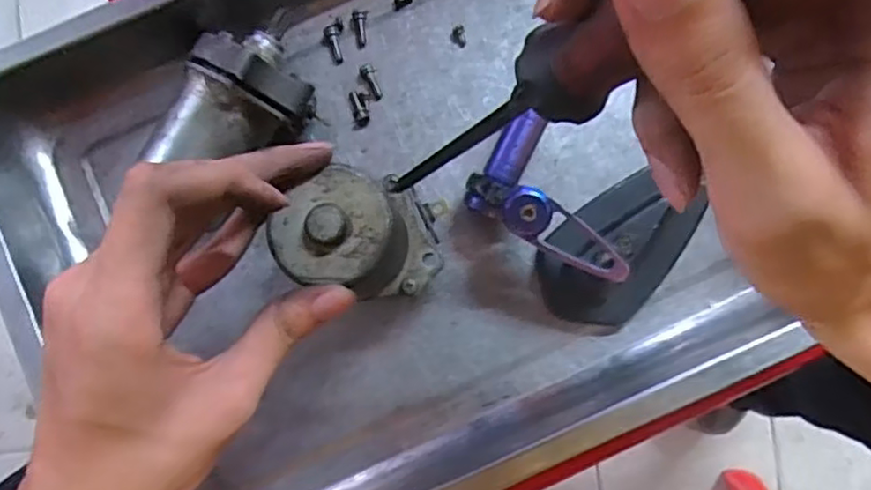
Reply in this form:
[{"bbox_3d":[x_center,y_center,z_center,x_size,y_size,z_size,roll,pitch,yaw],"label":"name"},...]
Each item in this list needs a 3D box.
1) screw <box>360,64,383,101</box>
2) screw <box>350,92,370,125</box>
[{"bbox_3d":[-0.036,-0.090,0.367,0.009,0.005,0.021,-16,89,0],"label":"screw"},{"bbox_3d":[-0.041,-0.075,0.365,0.009,0.005,0.019,-13,89,0],"label":"screw"}]

